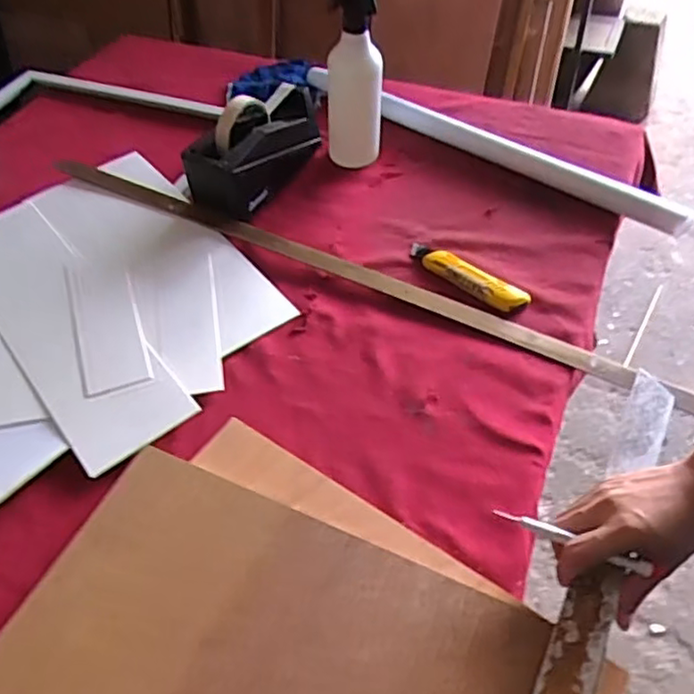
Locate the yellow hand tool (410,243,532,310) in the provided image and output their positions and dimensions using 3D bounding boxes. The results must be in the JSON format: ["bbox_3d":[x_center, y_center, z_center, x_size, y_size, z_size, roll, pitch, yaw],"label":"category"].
[{"bbox_3d":[0.134,-0.082,0.756,0.152,0.017,0.032,35,60,26],"label":"yellow hand tool"}]

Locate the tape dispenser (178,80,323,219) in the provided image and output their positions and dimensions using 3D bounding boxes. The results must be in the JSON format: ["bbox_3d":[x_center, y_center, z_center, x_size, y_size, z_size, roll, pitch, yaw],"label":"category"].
[{"bbox_3d":[-0.115,-0.260,0.848,0.084,0.093,0.199,23,55,19],"label":"tape dispenser"}]

